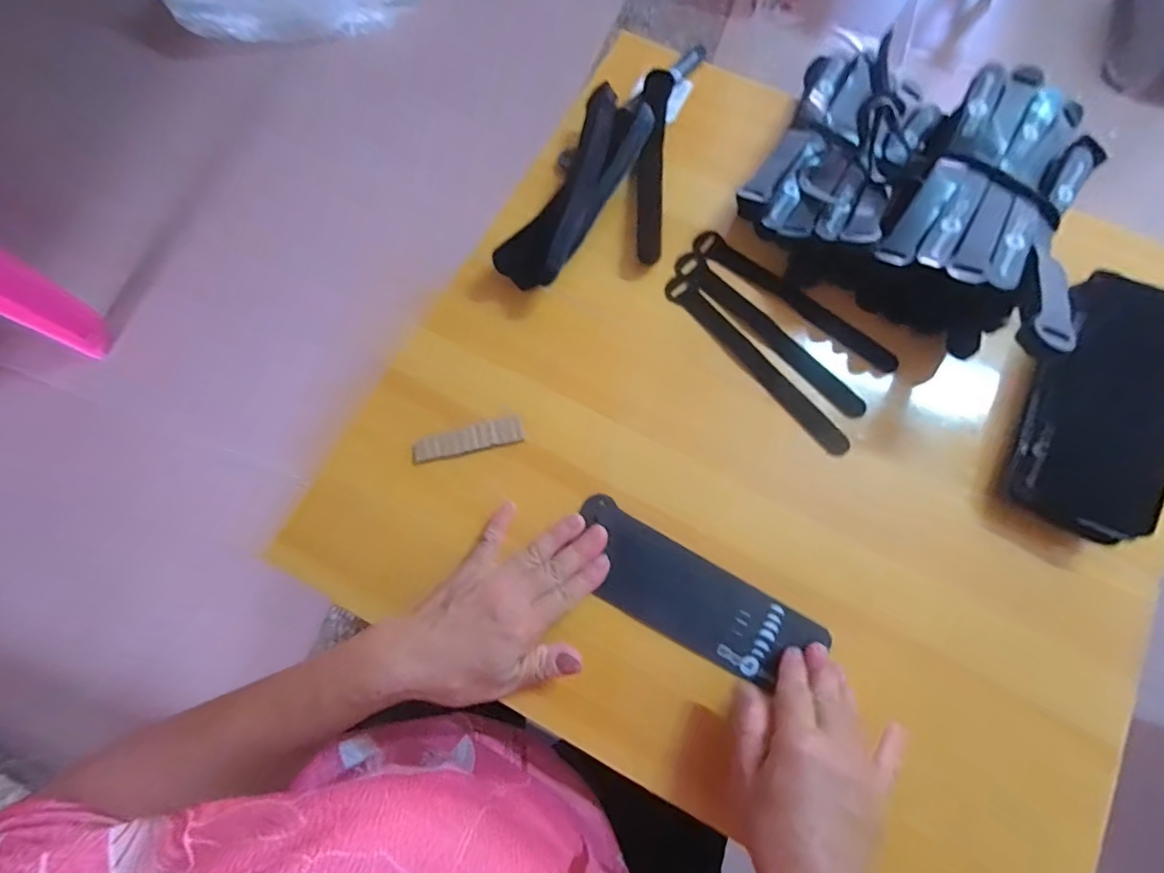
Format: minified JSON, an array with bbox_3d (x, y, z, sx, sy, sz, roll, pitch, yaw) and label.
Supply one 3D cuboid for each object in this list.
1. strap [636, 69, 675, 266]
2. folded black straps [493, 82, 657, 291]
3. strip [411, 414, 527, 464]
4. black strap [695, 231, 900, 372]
[{"bbox_3d":[0.063,-0.244,0.476,0.026,0.018,0.190,6,74,1],"label":"strap"},{"bbox_3d":[-0.011,-0.210,0.451,0.063,0.034,0.192,31,76,8],"label":"folded black straps"},{"bbox_3d":[-0.090,0.002,0.418,0.085,0.006,0.022,-12,74,-4],"label":"strip"},{"bbox_3d":[0.188,-0.121,0.473,0.200,0.007,0.024,32,82,0],"label":"black strap"}]

